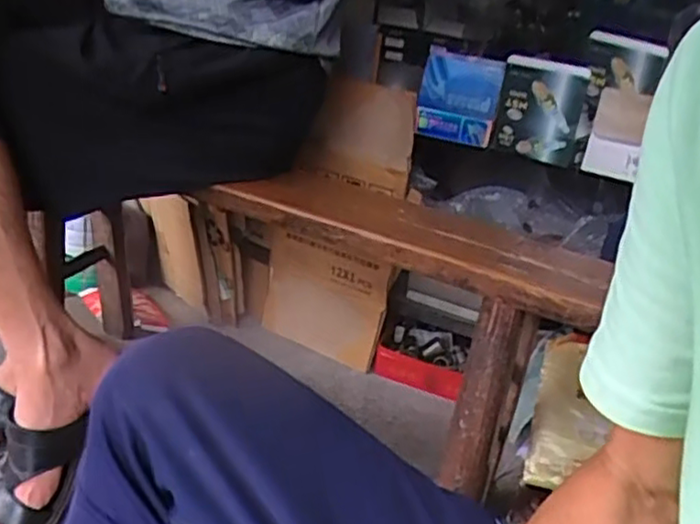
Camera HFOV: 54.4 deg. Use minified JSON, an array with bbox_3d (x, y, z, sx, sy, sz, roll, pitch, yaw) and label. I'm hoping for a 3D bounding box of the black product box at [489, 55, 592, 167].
[{"bbox_3d":[0.310,-0.248,1.118,0.127,0.154,0.044,21,28,30],"label":"black product box"}]

